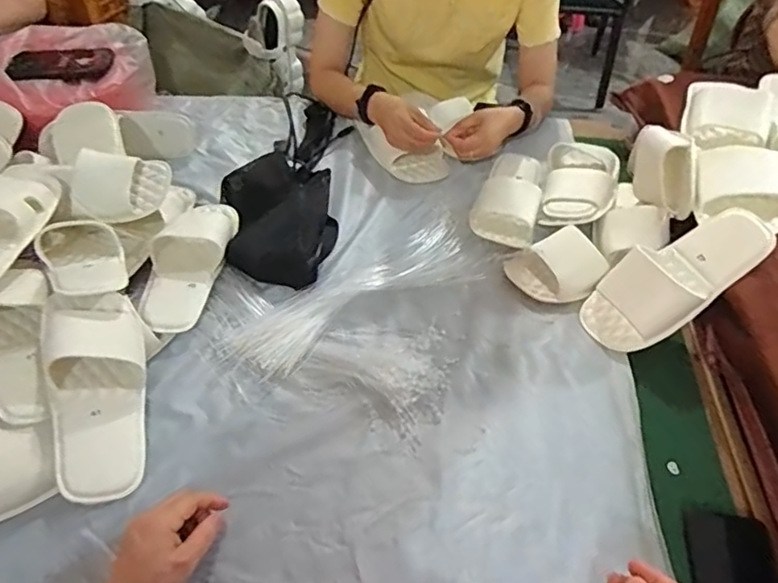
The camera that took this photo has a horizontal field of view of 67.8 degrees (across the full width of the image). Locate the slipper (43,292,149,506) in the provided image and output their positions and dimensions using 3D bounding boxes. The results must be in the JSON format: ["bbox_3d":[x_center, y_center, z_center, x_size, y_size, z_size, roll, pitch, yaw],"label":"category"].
[{"bbox_3d":[-0.325,0.110,0.646,0.100,0.064,0.238,-10,71,-11],"label":"slipper"}]

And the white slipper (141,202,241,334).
[{"bbox_3d":[-0.281,-0.047,0.802,0.105,0.055,0.234,10,49,8],"label":"white slipper"}]

